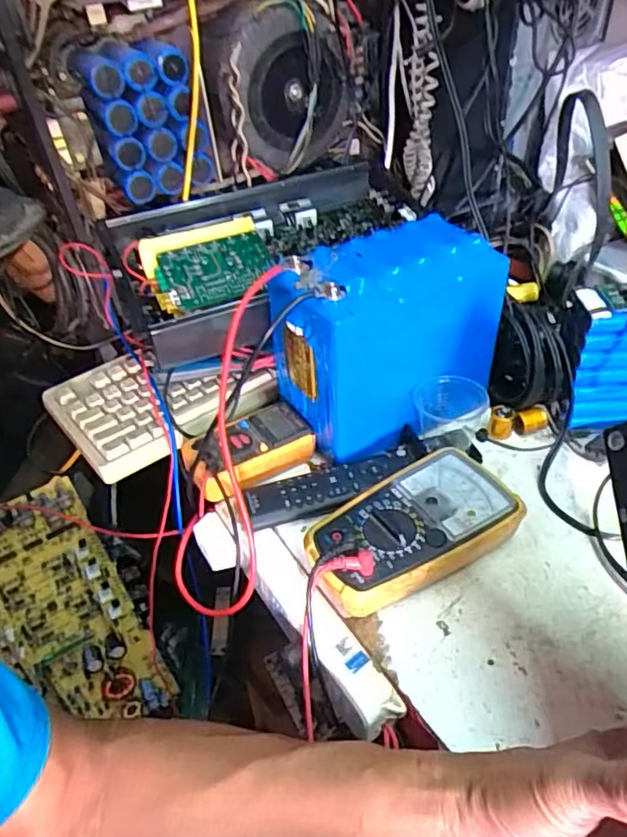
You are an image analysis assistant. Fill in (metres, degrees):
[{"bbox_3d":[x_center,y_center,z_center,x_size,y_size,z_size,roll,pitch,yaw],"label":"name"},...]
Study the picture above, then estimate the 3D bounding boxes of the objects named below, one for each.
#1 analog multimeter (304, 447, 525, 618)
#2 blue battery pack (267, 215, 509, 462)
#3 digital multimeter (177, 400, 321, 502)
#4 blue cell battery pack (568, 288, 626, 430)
[{"bbox_3d":[0.078,0.090,0.477,0.164,0.047,0.094,-24,44,-22],"label":"analog multimeter"},{"bbox_3d":[0.070,-0.072,0.557,0.186,0.164,0.106,-23,43,-21],"label":"blue battery pack"},{"bbox_3d":[-0.061,0.026,0.561,0.110,0.034,0.066,-27,45,-25],"label":"digital multimeter"},{"bbox_3d":[0.268,-0.050,0.559,0.068,0.129,0.043,-4,40,1],"label":"blue cell battery pack"}]

